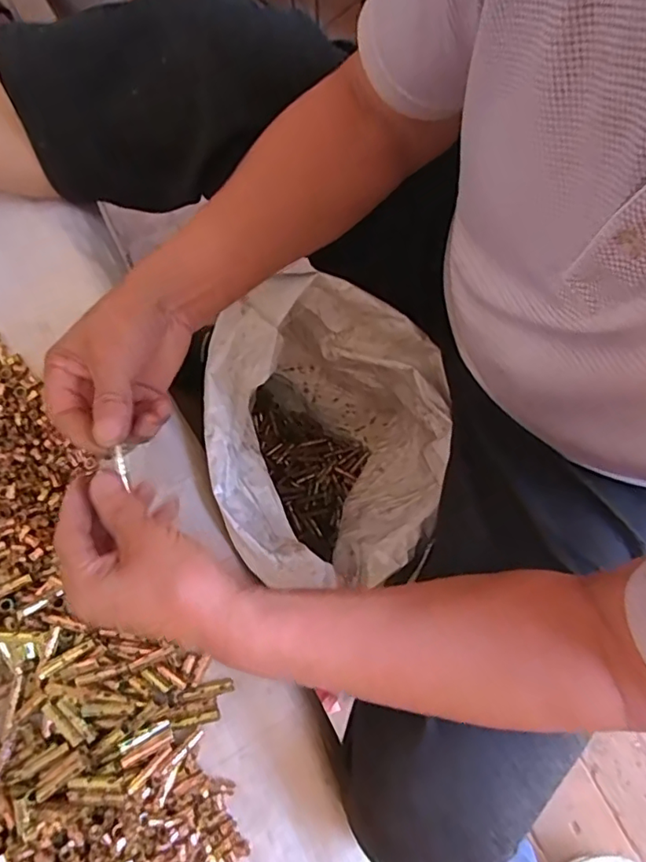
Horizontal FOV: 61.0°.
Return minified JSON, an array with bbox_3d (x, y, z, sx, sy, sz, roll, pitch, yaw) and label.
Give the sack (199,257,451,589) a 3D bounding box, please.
[{"bbox_3d":[0.009,0.028,0.658,0.220,0.405,0.267,5,78,1],"label":"sack"}]

